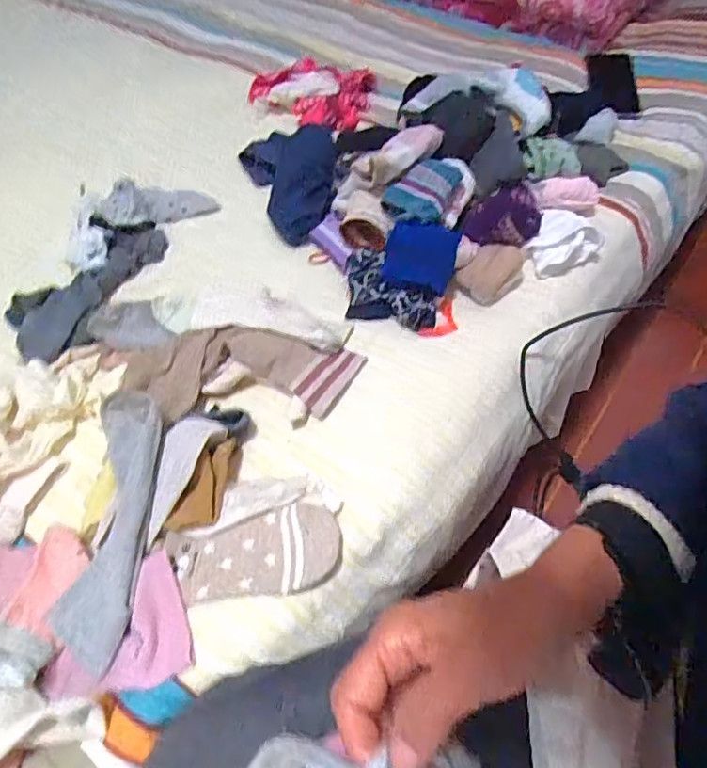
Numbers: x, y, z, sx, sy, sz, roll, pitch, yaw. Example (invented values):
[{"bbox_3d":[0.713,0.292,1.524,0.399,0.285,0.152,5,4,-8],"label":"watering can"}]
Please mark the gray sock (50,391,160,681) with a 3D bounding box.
[{"bbox_3d":[-0.202,0.112,0.468,0.066,0.029,0.215,1,68,2],"label":"gray sock"}]

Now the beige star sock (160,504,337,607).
[{"bbox_3d":[-0.082,0.139,0.467,0.141,0.021,0.071,-12,57,-7],"label":"beige star sock"}]

